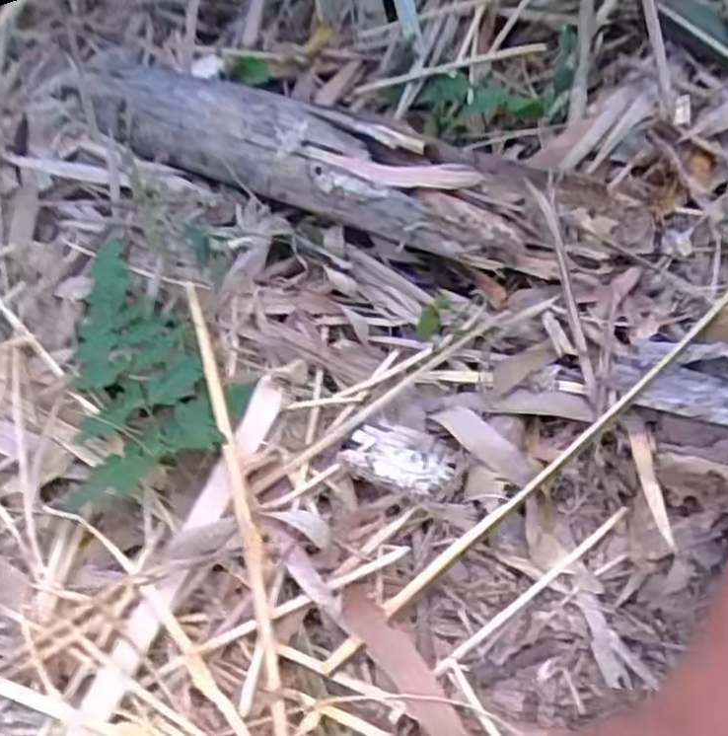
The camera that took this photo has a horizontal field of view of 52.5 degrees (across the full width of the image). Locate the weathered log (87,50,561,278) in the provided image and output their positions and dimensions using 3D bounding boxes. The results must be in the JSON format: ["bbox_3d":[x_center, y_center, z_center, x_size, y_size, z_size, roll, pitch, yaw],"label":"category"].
[{"bbox_3d":[-0.076,-0.207,0.716,0.552,0.081,0.112,26,58,15],"label":"weathered log"}]

